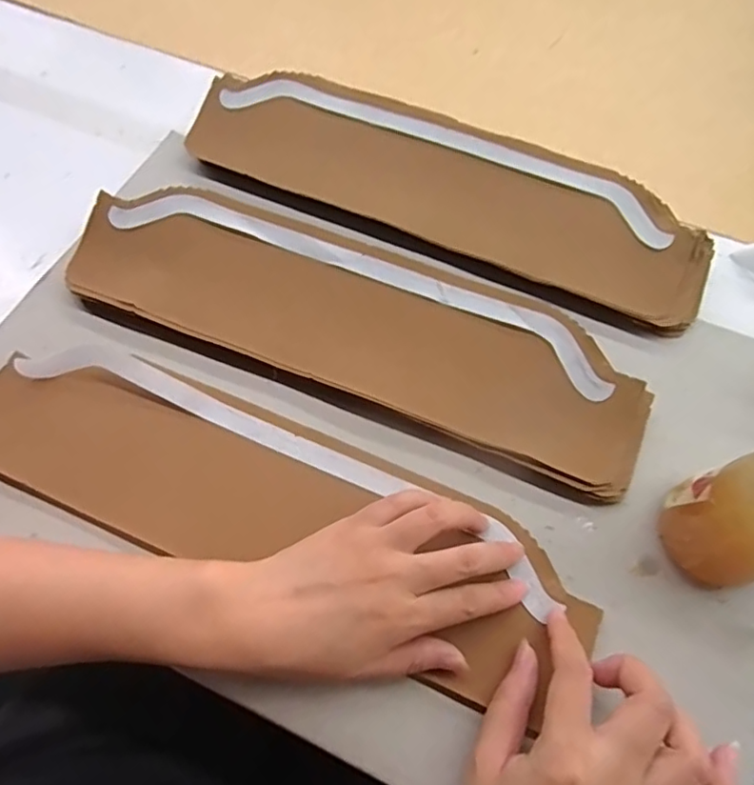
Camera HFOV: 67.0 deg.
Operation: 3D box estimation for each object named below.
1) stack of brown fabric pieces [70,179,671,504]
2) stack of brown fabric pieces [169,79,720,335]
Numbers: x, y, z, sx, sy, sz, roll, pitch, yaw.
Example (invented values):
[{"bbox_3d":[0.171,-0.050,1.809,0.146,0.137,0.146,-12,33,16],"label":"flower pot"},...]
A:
[{"bbox_3d":[-0.018,-0.054,0.410,0.415,0.029,0.114,21,67,9],"label":"stack of brown fabric pieces"},{"bbox_3d":[0.053,-0.175,0.469,0.427,0.035,0.124,22,67,9],"label":"stack of brown fabric pieces"}]

